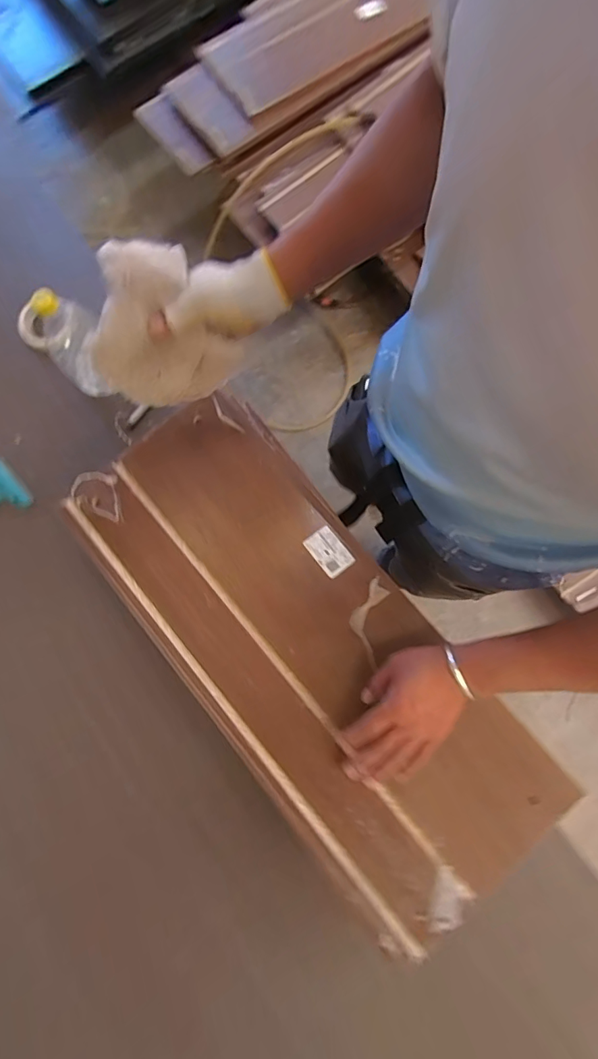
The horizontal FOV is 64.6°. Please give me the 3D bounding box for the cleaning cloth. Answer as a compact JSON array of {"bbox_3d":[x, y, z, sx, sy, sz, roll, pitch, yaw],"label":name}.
[{"bbox_3d":[-0.154,-0.222,0.526,0.142,0.154,0.094,-20,78,-3],"label":"cleaning cloth"}]

